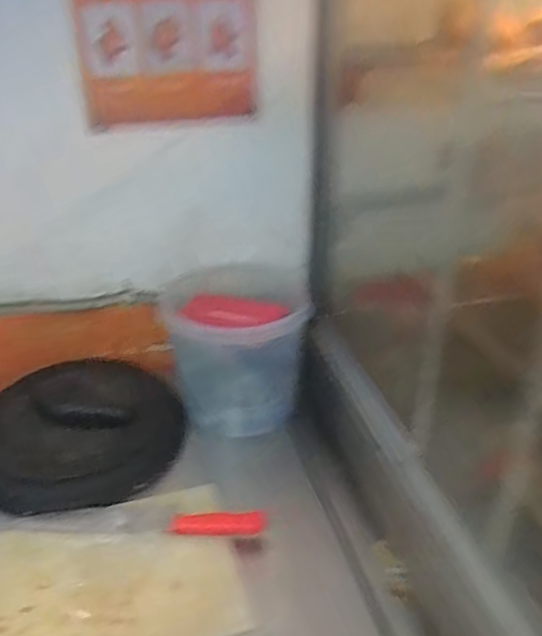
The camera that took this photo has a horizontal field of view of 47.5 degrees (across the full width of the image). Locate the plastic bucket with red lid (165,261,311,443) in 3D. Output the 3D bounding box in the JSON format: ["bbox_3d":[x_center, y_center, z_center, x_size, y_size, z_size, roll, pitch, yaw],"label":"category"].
[{"bbox_3d":[-0.072,0.047,1.116,0.221,0.211,0.248,-8,31,-13],"label":"plastic bucket with red lid"}]

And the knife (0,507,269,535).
[{"bbox_3d":[-0.193,0.296,0.896,0.369,0.026,0.058,1,30,3],"label":"knife"}]

